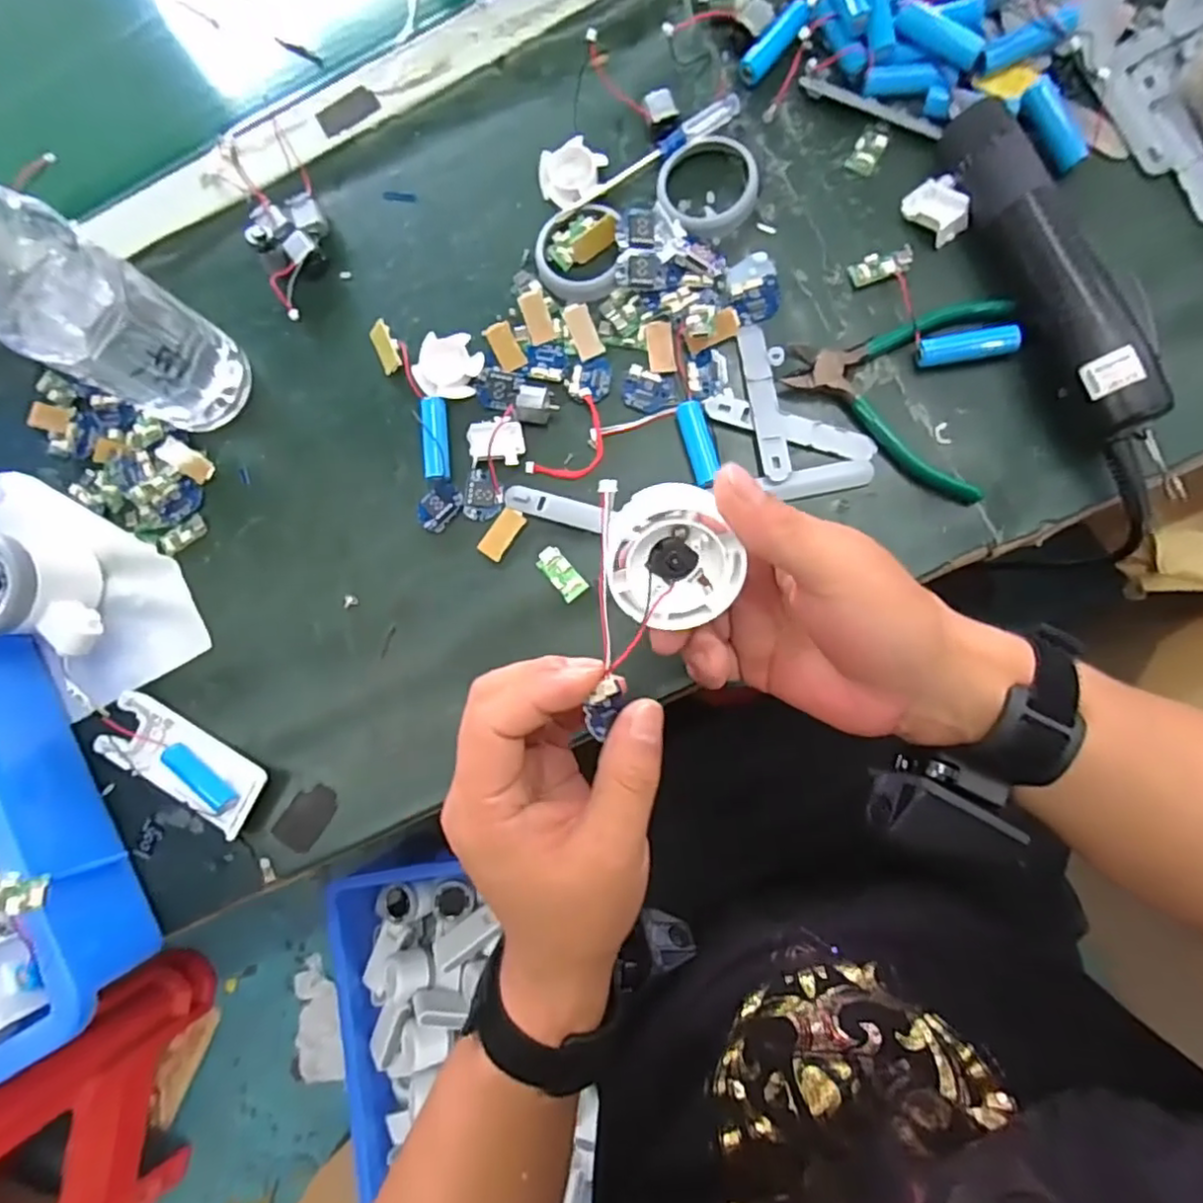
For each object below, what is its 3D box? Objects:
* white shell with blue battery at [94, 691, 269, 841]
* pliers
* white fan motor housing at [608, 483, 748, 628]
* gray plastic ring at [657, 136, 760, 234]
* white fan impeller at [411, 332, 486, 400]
[{"bbox_3d":[-0.246,0.096,0.378,0.101,0.015,0.041,28,90,8],"label":"white shell with blue battery"},{"bbox_3d":[0.156,-0.115,0.349,0.107,0.014,0.106,10,87,7],"label":"pliers"},{"bbox_3d":[0.028,-0.019,0.254,0.050,0.024,0.055,-8,85,6],"label":"white fan motor housing"},{"bbox_3d":[0.061,-0.244,0.376,0.055,0.010,0.057,0,86,7],"label":"gray plastic ring"},{"bbox_3d":[-0.092,-0.142,0.388,0.039,0.011,0.039,9,87,7],"label":"white fan impeller"}]

